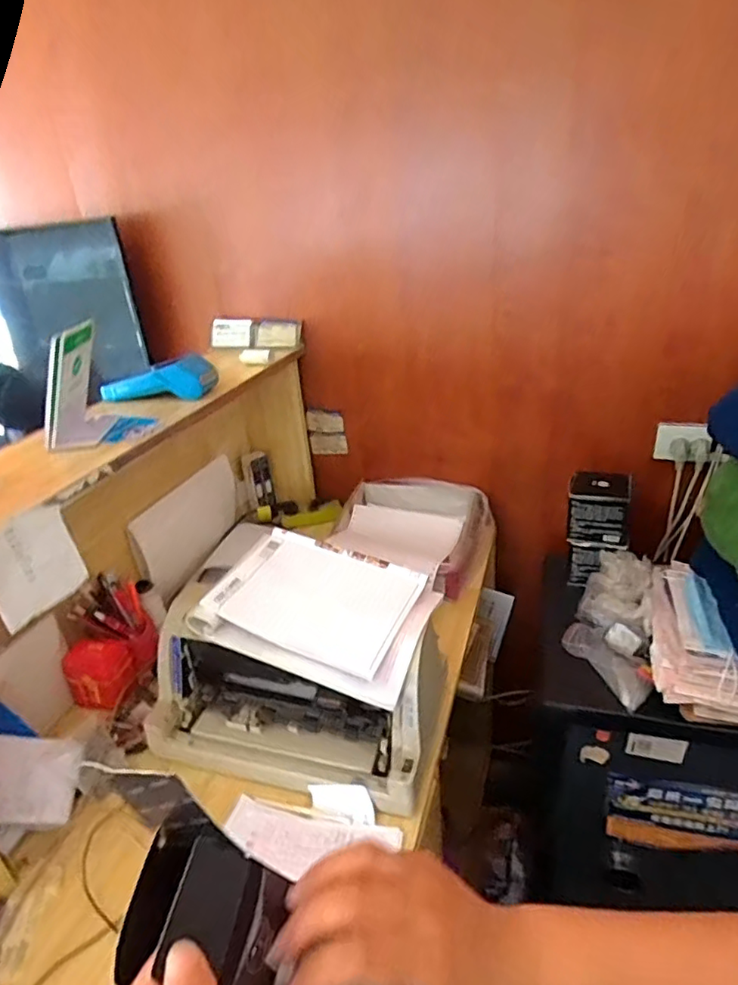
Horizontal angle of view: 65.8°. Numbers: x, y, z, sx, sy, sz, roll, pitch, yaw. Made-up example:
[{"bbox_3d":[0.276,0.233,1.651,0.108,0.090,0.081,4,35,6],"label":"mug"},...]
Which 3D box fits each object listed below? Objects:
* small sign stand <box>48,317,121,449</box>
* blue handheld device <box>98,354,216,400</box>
[{"bbox_3d":[-0.408,-0.156,0.803,0.063,0.163,0.139,1,25,-12],"label":"small sign stand"},{"bbox_3d":[-0.351,-0.190,0.965,0.186,0.064,0.078,-2,27,6],"label":"blue handheld device"}]

